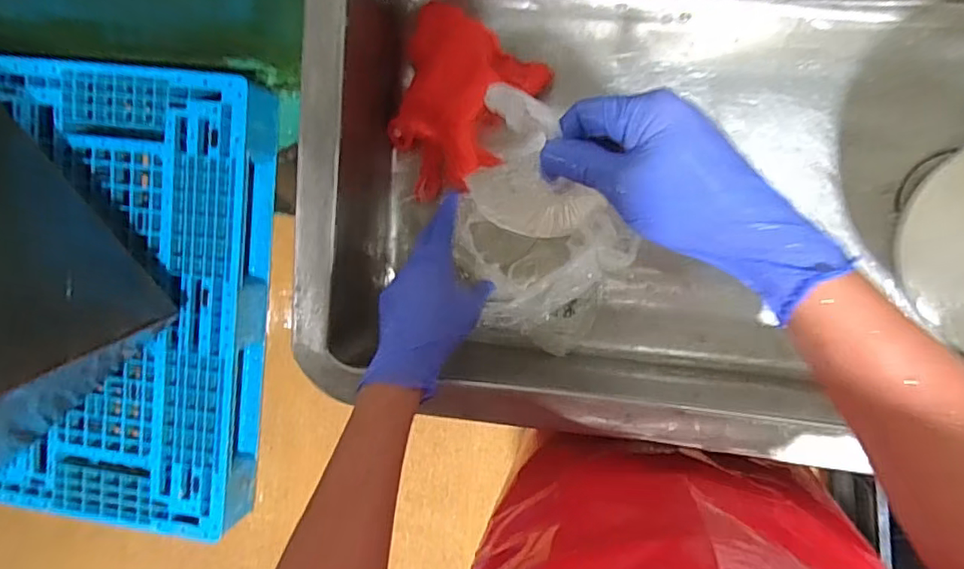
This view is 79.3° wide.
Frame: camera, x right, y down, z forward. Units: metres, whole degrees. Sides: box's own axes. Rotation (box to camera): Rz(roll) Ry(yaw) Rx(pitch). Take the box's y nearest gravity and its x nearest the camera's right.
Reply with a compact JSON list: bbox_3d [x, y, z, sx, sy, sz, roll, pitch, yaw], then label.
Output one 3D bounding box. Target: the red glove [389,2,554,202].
[{"bbox_3d":[-0.037,-0.199,0.662,0.163,0.078,0.203,29,98,5],"label":"red glove"}]

